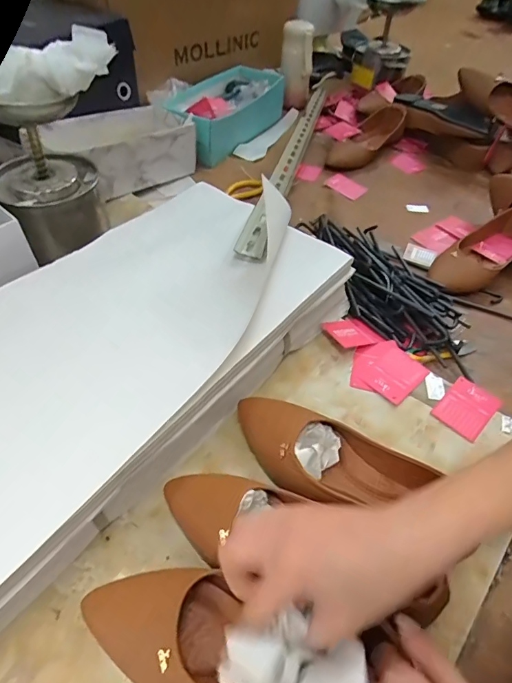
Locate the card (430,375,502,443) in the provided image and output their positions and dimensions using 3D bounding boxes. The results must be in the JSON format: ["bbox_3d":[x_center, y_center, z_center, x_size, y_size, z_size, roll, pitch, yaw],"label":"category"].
[{"bbox_3d":[0.245,0.075,0.498,0.080,0.005,0.053,-36,60,-27],"label":"card"}]

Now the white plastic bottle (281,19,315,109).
[{"bbox_3d":[0.098,-0.672,1.028,0.072,0.160,0.064,3,50,1],"label":"white plastic bottle"}]

